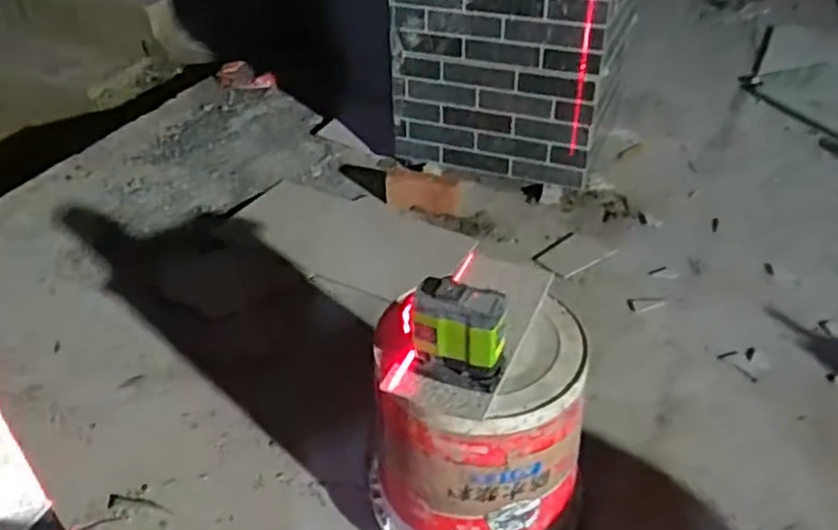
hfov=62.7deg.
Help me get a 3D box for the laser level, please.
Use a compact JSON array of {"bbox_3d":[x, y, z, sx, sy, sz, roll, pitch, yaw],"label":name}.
[{"bbox_3d":[0.048,0.083,0.816,0.119,0.123,0.054,10,37,15],"label":"laser level"}]

